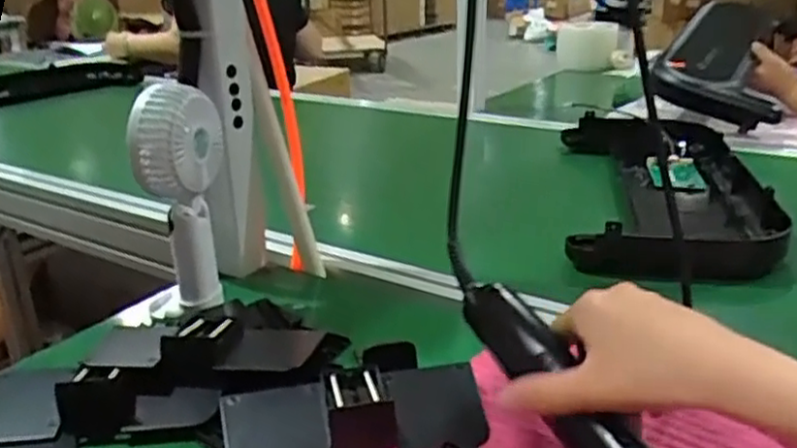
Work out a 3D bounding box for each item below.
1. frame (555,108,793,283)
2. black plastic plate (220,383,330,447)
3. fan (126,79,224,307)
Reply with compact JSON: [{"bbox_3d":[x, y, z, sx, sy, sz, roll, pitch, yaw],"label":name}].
[{"bbox_3d":[0.319,-0.051,0.885,0.214,0.050,0.483,3,21,12],"label":"frame"},{"bbox_3d":[-0.076,0.126,0.447,0.063,0.008,0.069,-2,33,-9],"label":"black plastic plate"},{"bbox_3d":[-0.172,-0.021,0.582,0.047,0.181,0.072,1,21,8],"label":"fan"}]

